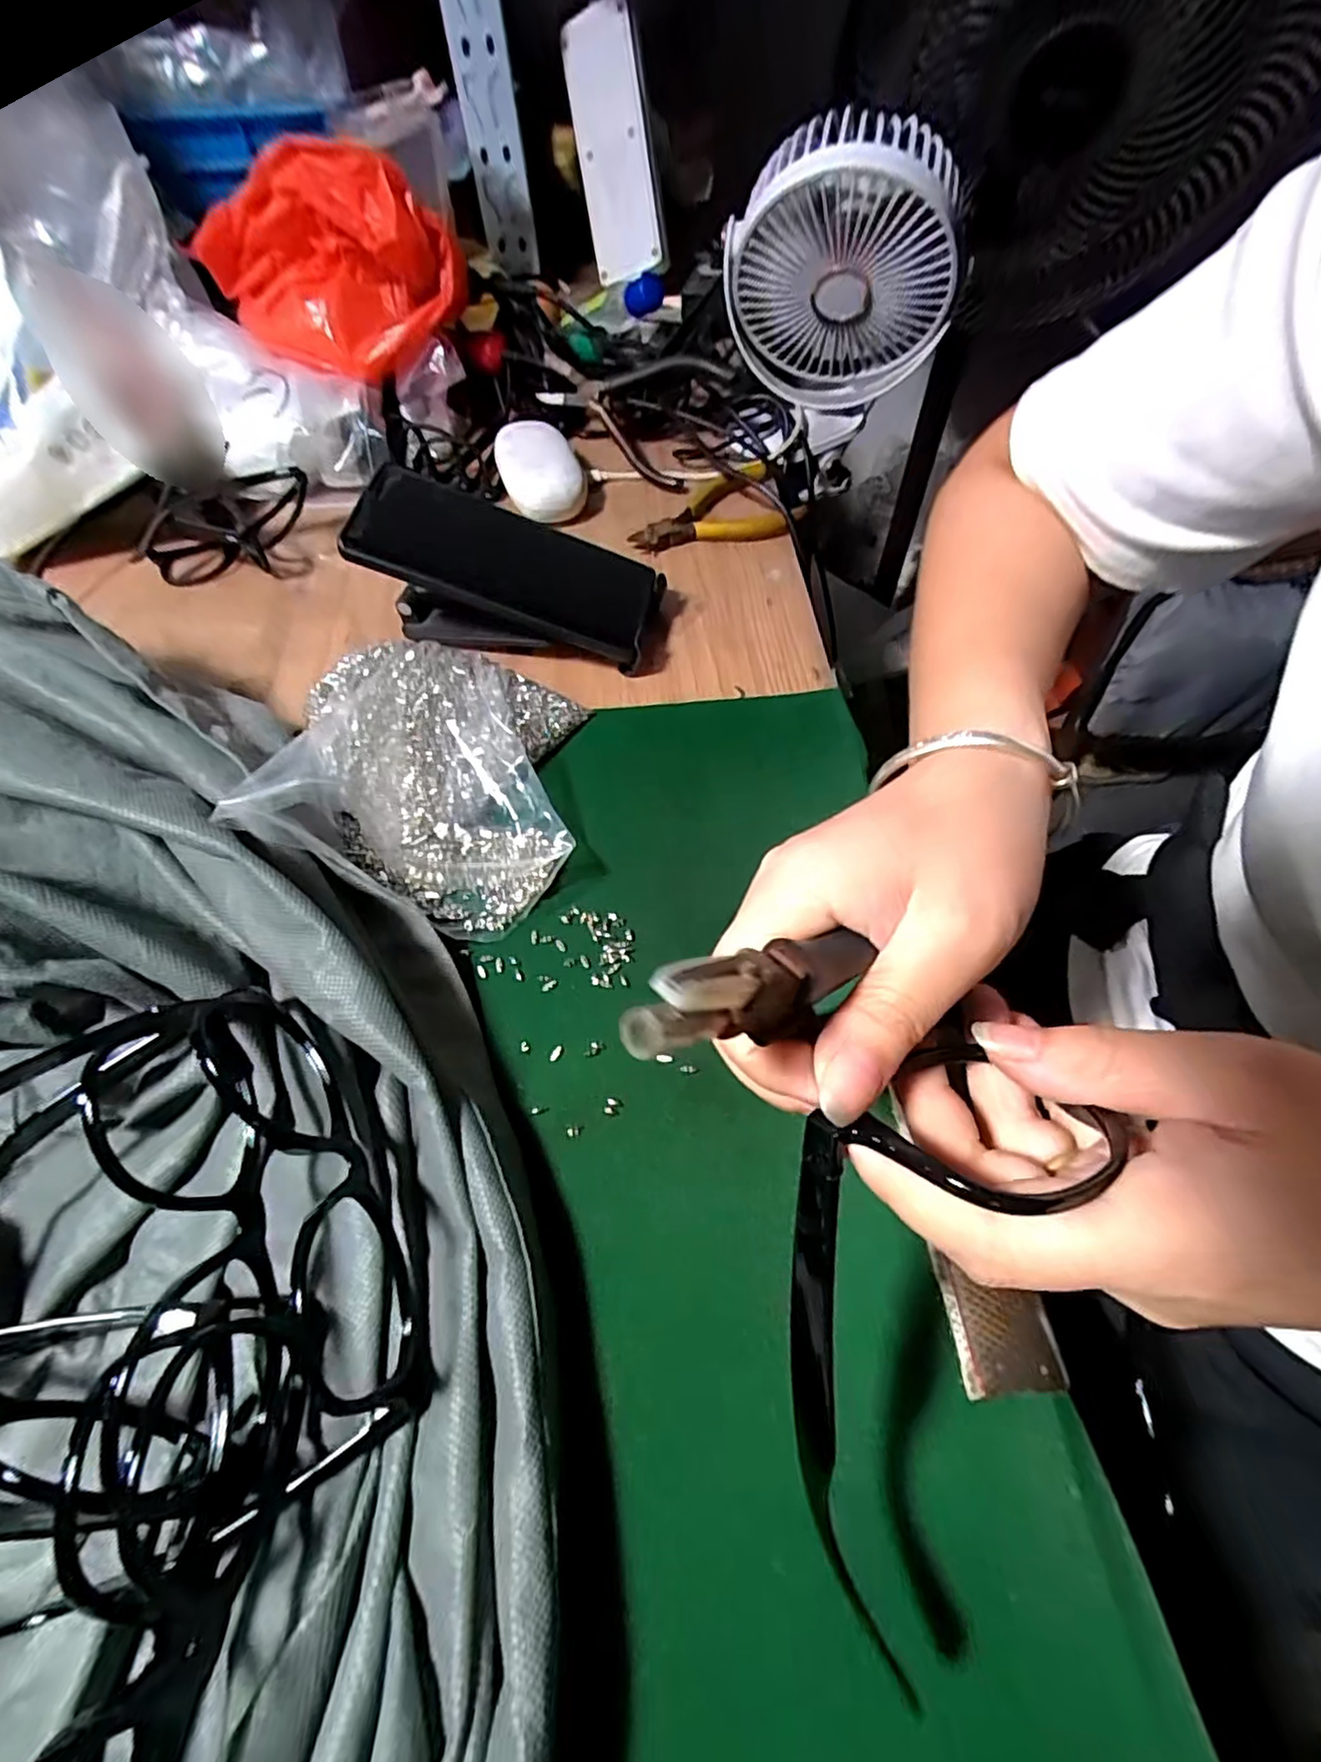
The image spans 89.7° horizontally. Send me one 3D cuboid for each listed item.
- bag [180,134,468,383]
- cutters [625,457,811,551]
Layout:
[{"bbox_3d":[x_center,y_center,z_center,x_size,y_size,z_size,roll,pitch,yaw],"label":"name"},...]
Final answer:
[{"bbox_3d":[-0.242,-0.450,0.476,0.185,0.104,0.103,-10,59,-5],"label":"bag"},{"bbox_3d":[0.032,-0.263,0.469,0.117,0.017,0.084,-19,60,-11],"label":"cutters"}]

